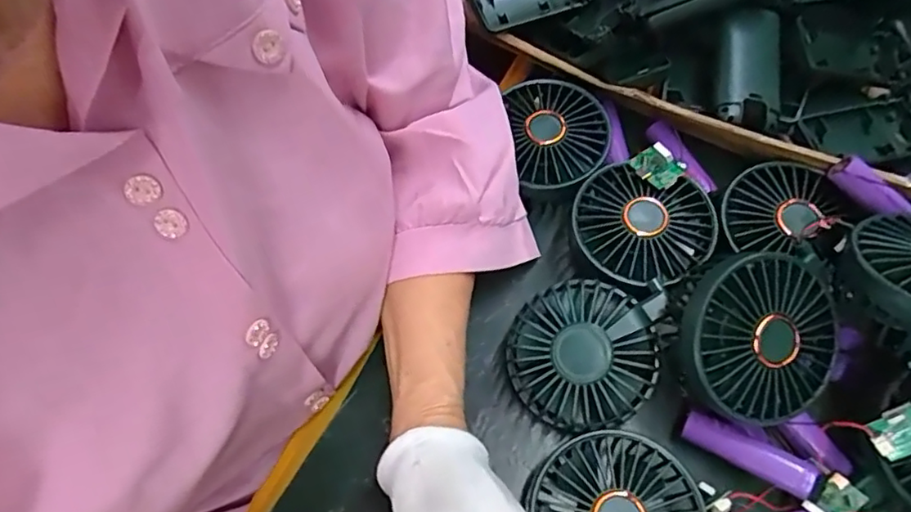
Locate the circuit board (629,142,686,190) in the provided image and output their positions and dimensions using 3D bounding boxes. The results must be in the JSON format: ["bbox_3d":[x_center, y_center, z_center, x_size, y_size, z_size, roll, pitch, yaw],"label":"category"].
[{"bbox_3d":[0.126,-0.057,0.370,0.022,0.006,0.031,-48,56,16],"label":"circuit board"}]

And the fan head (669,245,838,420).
[{"bbox_3d":[0.156,0.041,0.309,0.087,0.034,0.087,30,84,-12],"label":"fan head"}]

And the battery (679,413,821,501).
[{"bbox_3d":[0.158,0.108,0.320,0.066,0.017,0.018,25,69,27],"label":"battery"}]

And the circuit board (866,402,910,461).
[{"bbox_3d":[0.215,0.084,0.278,0.030,0.007,0.023,-33,80,29],"label":"circuit board"}]

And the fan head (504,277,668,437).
[{"bbox_3d":[0.075,0.057,0.343,0.087,0.044,0.084,-1,66,2],"label":"fan head"}]

